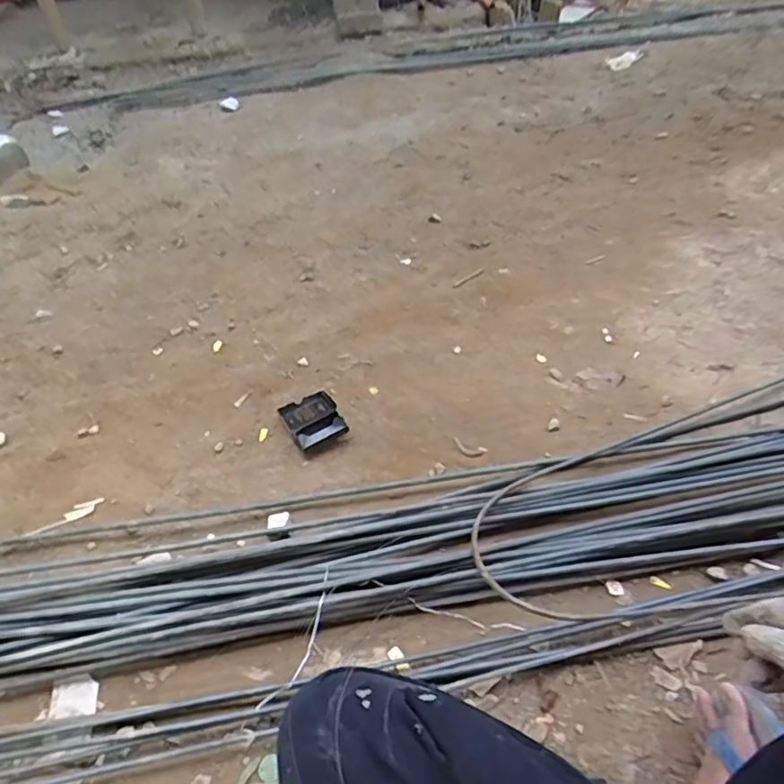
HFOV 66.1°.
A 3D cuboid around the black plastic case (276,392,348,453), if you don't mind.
[{"bbox_3d":[-0.142,0.042,1.073,0.096,0.037,0.136,-19,46,-17],"label":"black plastic case"}]

